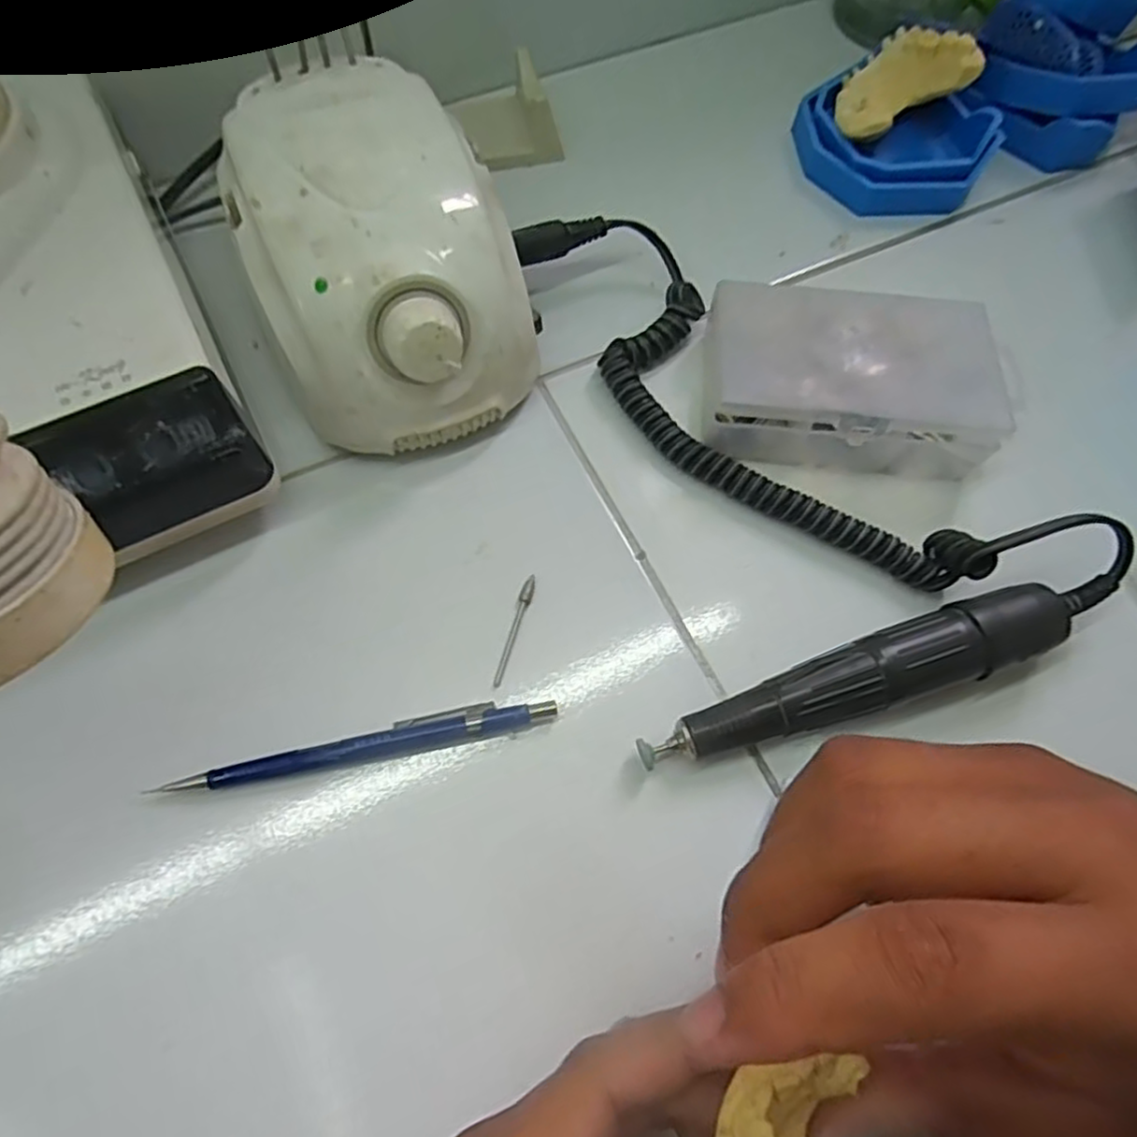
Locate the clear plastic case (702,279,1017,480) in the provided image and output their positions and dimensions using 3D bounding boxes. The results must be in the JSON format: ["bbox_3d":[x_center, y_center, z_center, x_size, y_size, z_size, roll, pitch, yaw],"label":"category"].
[{"bbox_3d":[0.116,-0.079,0.295,0.117,0.035,0.070,6,66,1],"label":"clear plastic case"}]

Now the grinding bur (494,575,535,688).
[{"bbox_3d":[-0.020,0.024,0.268,0.004,0.005,0.045,15,68,5],"label":"grinding bur"}]

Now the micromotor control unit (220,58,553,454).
[{"bbox_3d":[-0.074,-0.122,0.284,0.097,0.083,0.133,-20,69,-10],"label":"micromotor control unit"}]

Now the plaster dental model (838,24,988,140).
[{"bbox_3d":[0.163,-0.247,0.346,0.056,0.033,0.051,-16,69,-8],"label":"plaster dental model"}]

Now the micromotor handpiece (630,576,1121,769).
[{"bbox_3d":[0.112,0.038,0.251,0.177,0.028,0.026,-16,68,-9],"label":"micromotor handpiece"}]

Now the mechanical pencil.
[{"bbox_3d":[-0.071,0.062,0.247,0.133,0.010,0.013,-10,67,-6],"label":"mechanical pencil"}]

